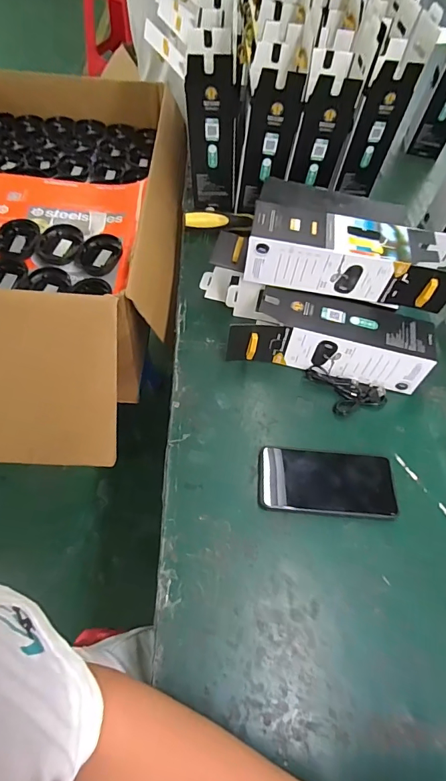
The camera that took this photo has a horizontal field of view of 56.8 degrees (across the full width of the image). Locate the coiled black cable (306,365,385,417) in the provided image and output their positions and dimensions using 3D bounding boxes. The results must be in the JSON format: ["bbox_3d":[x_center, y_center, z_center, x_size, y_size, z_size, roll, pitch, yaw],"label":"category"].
[{"bbox_3d":[0.168,0.005,0.563,0.111,0.020,0.058,14,60,3],"label":"coiled black cable"}]

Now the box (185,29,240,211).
[{"bbox_3d":[-0.018,-0.419,0.670,0.082,0.222,0.096,-2,61,-6],"label":"box"}]

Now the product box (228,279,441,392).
[{"bbox_3d":[0.135,-0.077,0.571,0.281,0.071,0.100,11,61,2],"label":"product box"}]

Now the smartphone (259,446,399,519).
[{"bbox_3d":[0.126,0.109,0.495,0.161,0.012,0.077,7,59,-1],"label":"smartphone"}]

